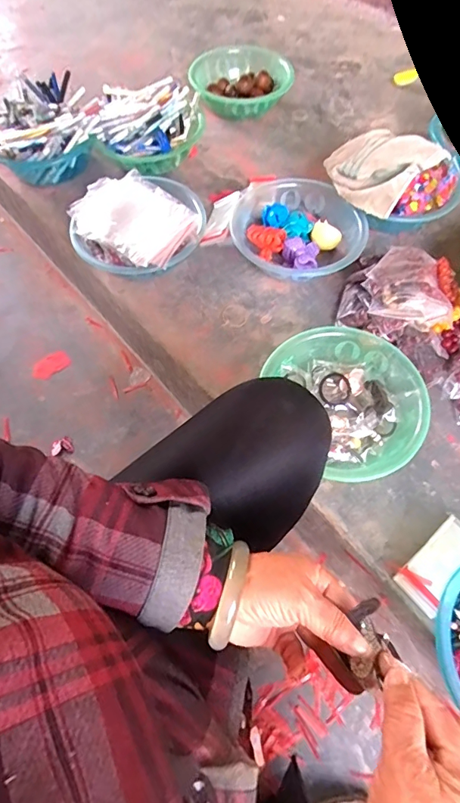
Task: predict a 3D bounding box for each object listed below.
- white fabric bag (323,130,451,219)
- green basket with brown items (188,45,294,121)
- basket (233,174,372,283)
[{"bbox_3d":[0.273,-0.441,0.816,0.172,0.055,0.197,41,69,20],"label":"white fabric bag"},{"bbox_3d":[0.026,-0.738,1.040,0.225,0.081,0.181,-5,62,-2],"label":"green basket with brown items"},{"bbox_3d":[0.115,-0.310,0.825,0.223,0.072,0.247,-19,63,-9],"label":"basket"}]

